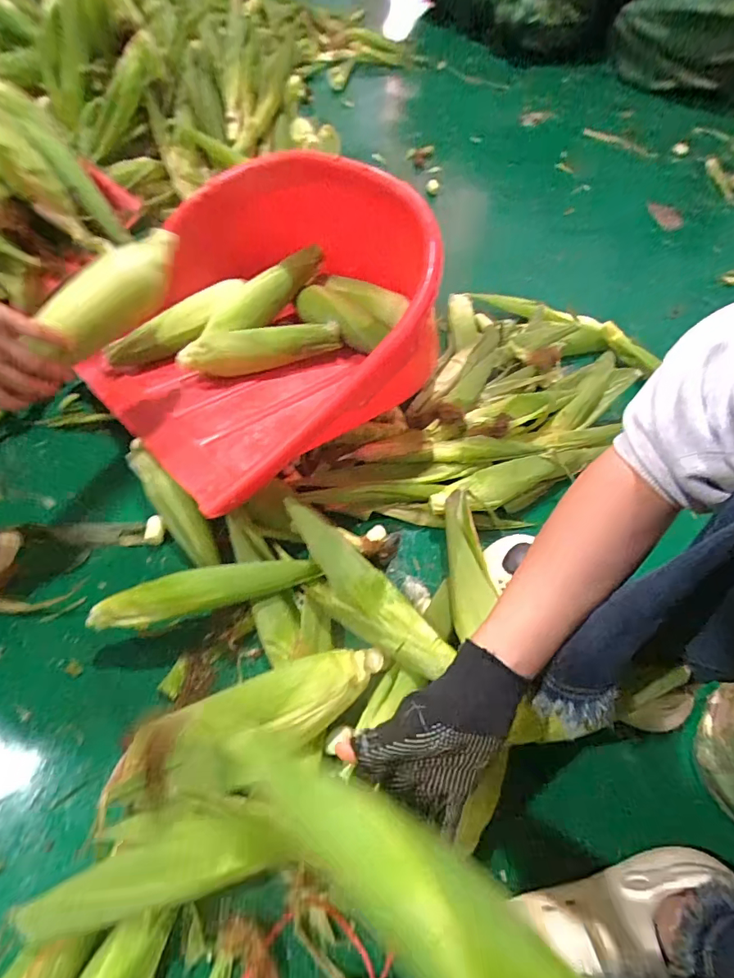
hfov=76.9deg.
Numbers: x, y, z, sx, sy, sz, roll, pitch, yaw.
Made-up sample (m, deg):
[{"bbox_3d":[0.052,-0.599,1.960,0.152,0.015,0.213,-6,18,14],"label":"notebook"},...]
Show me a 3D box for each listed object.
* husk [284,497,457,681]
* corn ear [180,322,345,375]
[{"bbox_3d":[-0.011,0.108,0.502,0.226,0.049,0.067,40,63,19],"label":"husk"},{"bbox_3d":[-0.153,-0.208,0.682,0.231,0.047,0.049,-11,59,-11],"label":"corn ear"}]

